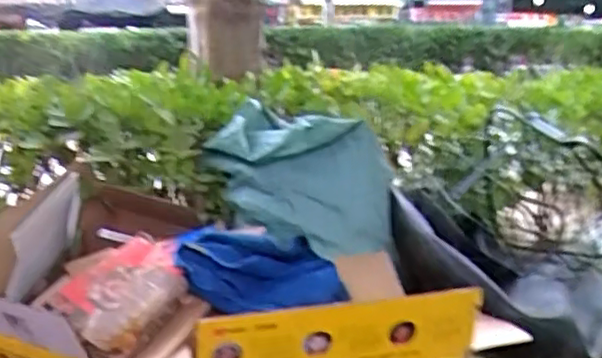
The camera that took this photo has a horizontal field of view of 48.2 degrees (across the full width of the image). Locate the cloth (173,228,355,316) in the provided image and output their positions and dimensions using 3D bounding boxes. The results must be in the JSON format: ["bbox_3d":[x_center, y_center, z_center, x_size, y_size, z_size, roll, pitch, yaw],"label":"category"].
[{"bbox_3d":[-0.057,0.124,0.927,0.218,0.088,0.096,-3,11,-11],"label":"cloth"}]

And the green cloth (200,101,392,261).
[{"bbox_3d":[-0.006,0.002,1.086,0.292,0.204,0.145,7,13,36],"label":"green cloth"}]

